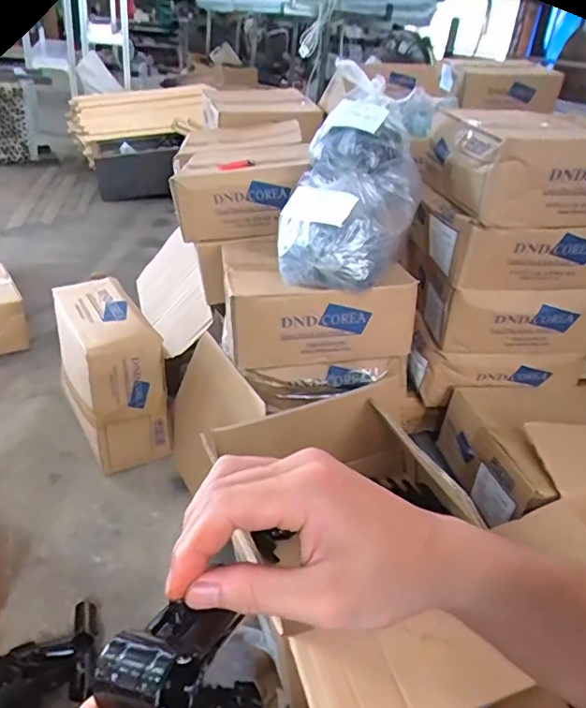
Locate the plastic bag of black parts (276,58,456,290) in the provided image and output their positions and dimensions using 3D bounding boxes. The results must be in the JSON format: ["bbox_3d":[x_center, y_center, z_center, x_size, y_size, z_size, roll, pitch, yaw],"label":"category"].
[{"bbox_3d":[0.124,-0.338,1.017,0.227,0.106,0.485,15,60,14],"label":"plastic bag of black parts"}]

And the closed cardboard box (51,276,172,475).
[{"bbox_3d":[-0.390,0.026,1.171,0.150,0.266,0.335,-13,35,-30],"label":"closed cardboard box"}]

